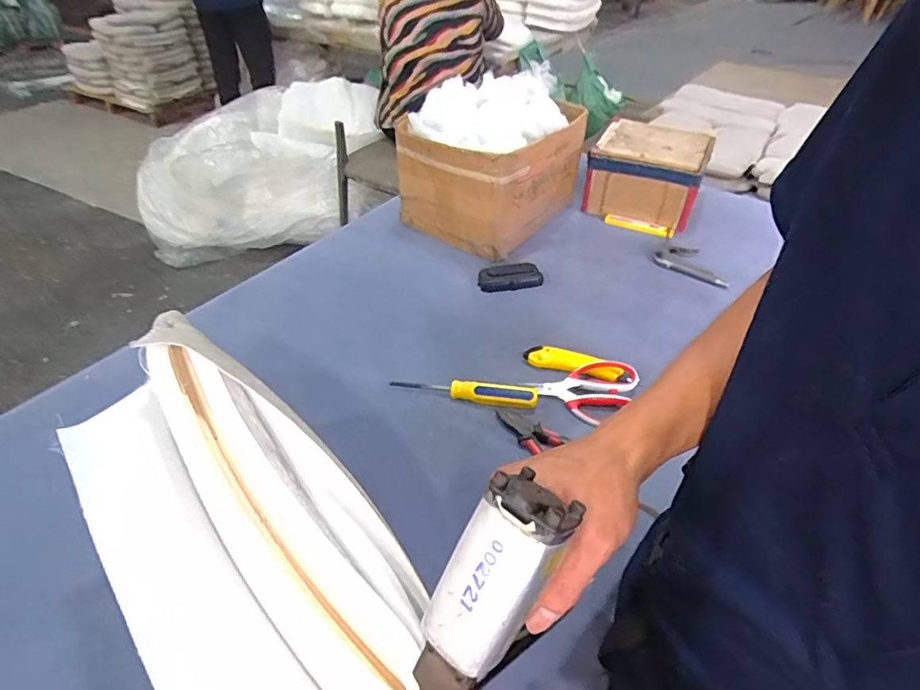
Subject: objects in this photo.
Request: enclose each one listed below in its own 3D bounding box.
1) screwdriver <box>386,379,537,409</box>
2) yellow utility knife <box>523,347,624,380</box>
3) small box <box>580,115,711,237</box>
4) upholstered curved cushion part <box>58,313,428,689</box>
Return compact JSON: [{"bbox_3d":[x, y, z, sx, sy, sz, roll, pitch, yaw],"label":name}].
[{"bbox_3d":[0.005,0.060,0.702,0.191,0.024,0.028,8,41,8],"label":"screwdriver"},{"bbox_3d":[0.161,0.026,0.749,0.136,0.017,0.034,11,42,11],"label":"yellow utility knife"},{"bbox_3d":[0.386,-0.348,1.090,0.212,0.143,0.212,19,44,20],"label":"small box"},{"bbox_3d":[-0.160,0.123,0.363,0.149,0.117,0.355,-28,48,-31],"label":"upholstered curved cushion part"}]

